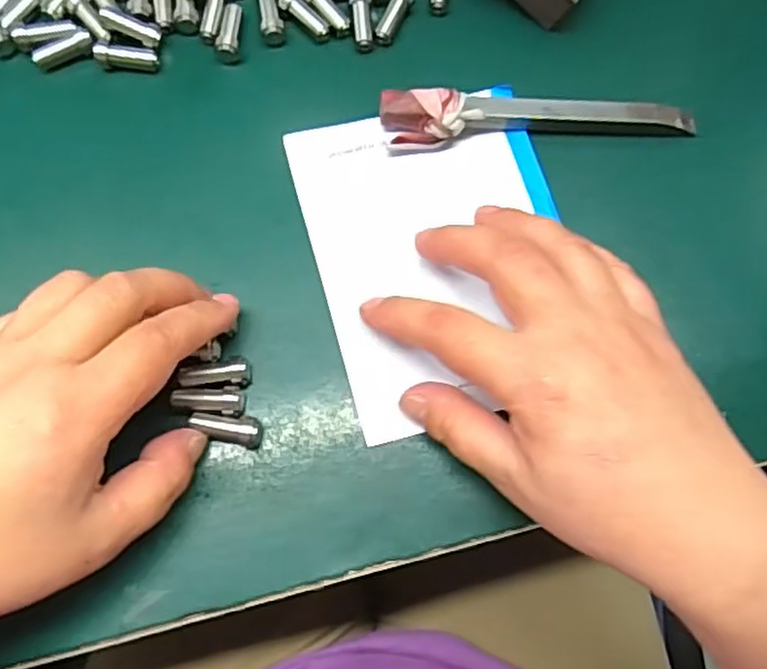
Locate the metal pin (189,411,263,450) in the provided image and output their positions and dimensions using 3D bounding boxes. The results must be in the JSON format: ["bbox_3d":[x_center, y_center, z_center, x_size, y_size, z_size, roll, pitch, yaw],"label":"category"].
[{"bbox_3d":[-0.060,0.035,0.265,0.028,0.012,0.011,14,77,-5],"label":"metal pin"}]

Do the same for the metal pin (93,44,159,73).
[{"bbox_3d":[-0.116,-0.125,0.312,0.027,0.006,0.009,3,76,-12],"label":"metal pin"}]

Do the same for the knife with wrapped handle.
[{"bbox_3d":[0.068,-0.097,0.304,0.136,0.018,0.021,-3,77,-1],"label":"knife with wrapped handle"}]

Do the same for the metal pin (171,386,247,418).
[{"bbox_3d":[-0.068,0.026,0.269,0.026,0.012,0.011,2,77,0],"label":"metal pin"}]

